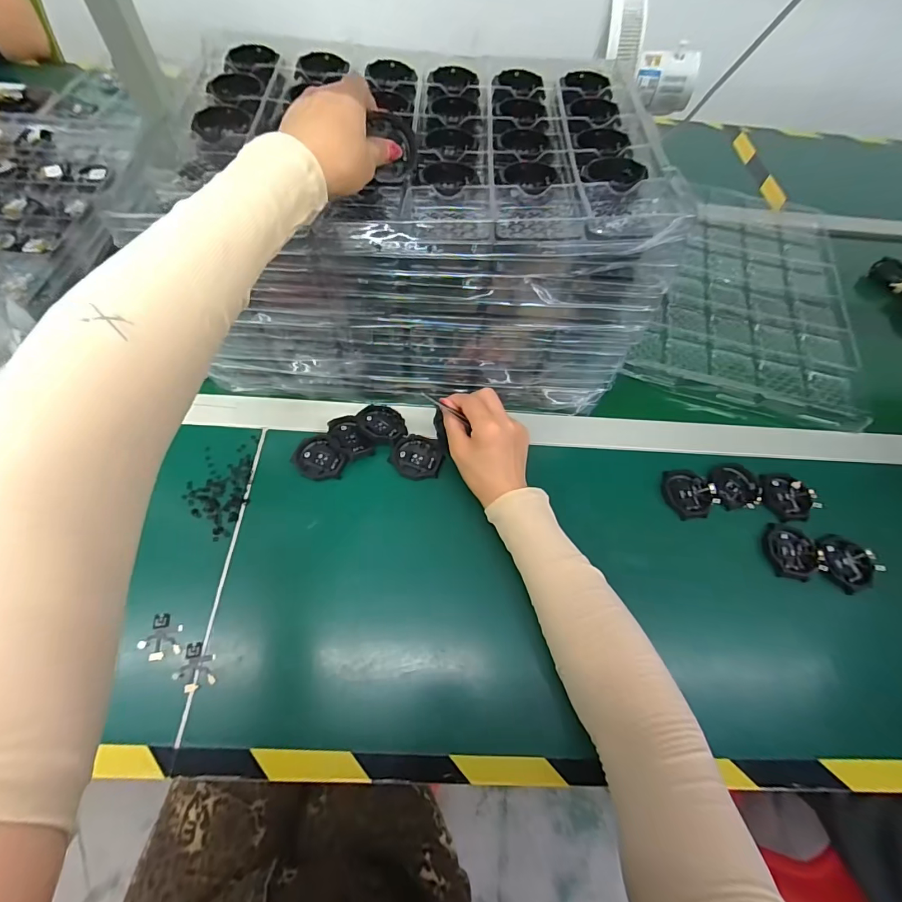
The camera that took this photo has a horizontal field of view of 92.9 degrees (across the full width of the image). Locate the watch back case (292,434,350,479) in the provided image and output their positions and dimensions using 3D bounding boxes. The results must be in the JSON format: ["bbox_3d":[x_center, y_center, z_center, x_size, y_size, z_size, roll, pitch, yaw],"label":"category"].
[{"bbox_3d":[-0.135,0.007,0.437,0.054,0.013,0.043,41,65,17],"label":"watch back case"}]

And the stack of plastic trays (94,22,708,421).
[{"bbox_3d":[-0.030,-0.236,0.467,0.413,0.211,0.298,4,60,-2],"label":"stack of plastic trays"}]

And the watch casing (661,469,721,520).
[{"bbox_3d":[0.251,0.046,0.455,0.048,0.018,0.052,2,60,-3],"label":"watch casing"}]

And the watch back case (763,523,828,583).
[{"bbox_3d":[0.339,0.100,0.426,0.050,0.011,0.053,4,60,-2],"label":"watch back case"}]

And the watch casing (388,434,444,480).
[{"bbox_3d":[-0.034,0.006,0.445,0.051,0.012,0.049,2,60,-3],"label":"watch casing"}]

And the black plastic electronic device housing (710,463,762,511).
[{"bbox_3d":[0.306,0.037,0.460,0.056,0.010,0.051,2,60,-3],"label":"black plastic electronic device housing"}]

